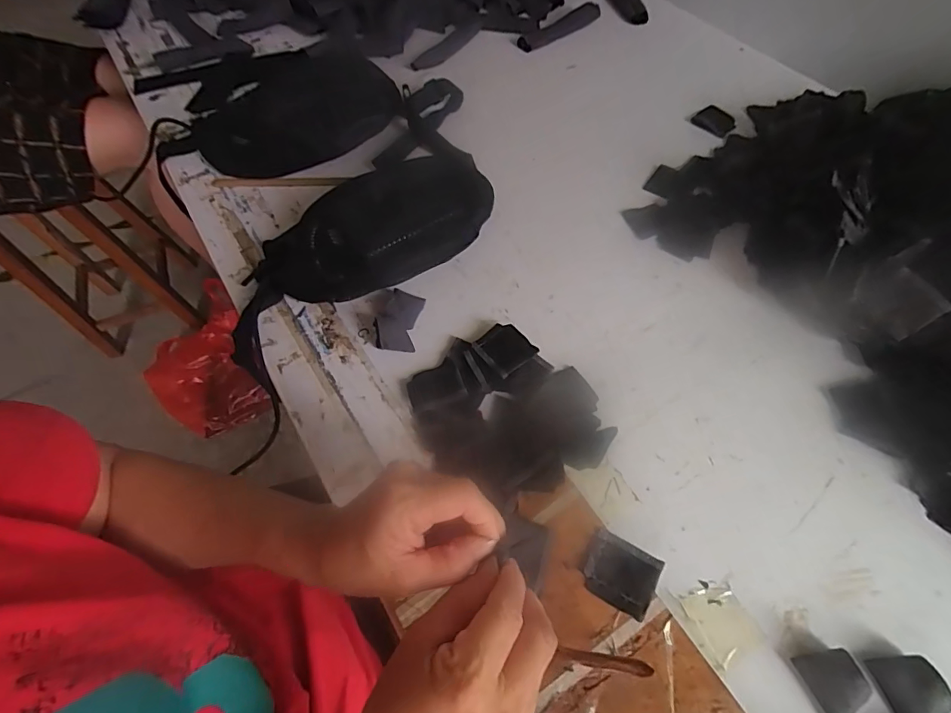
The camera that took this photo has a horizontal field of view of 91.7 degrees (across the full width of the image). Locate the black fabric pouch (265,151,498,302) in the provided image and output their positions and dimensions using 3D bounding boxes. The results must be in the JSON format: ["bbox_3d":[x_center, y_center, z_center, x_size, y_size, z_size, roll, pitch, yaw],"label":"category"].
[{"bbox_3d":[-0.105,-0.148,0.532,0.266,0.068,0.127,-25,62,-11],"label":"black fabric pouch"}]

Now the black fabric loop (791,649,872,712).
[{"bbox_3d":[0.255,0.232,0.325,0.033,0.026,0.041,-15,61,-5],"label":"black fabric loop"}]

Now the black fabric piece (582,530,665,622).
[{"bbox_3d":[0.114,0.171,0.364,0.054,0.004,0.047,25,65,16],"label":"black fabric piece"}]

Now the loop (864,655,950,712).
[{"bbox_3d":[0.306,0.235,0.323,0.035,0.023,0.041,-8,60,-1],"label":"loop"}]

